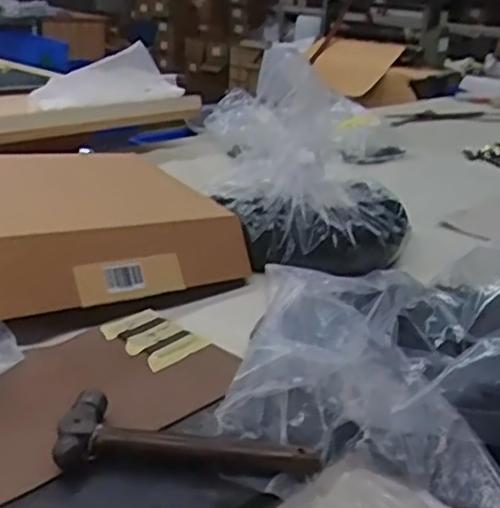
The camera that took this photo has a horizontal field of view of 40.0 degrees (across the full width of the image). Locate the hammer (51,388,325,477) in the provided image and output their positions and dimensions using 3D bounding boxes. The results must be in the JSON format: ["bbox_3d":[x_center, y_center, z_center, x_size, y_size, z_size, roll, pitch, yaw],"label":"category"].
[{"bbox_3d":[-0.047,0.142,0.536,0.193,0.024,0.069,3,22,-4],"label":"hammer"}]

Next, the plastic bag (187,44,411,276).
[{"bbox_3d":[0.092,-0.143,1.064,0.290,0.231,0.304,-4,24,-21],"label":"plastic bag"}]

